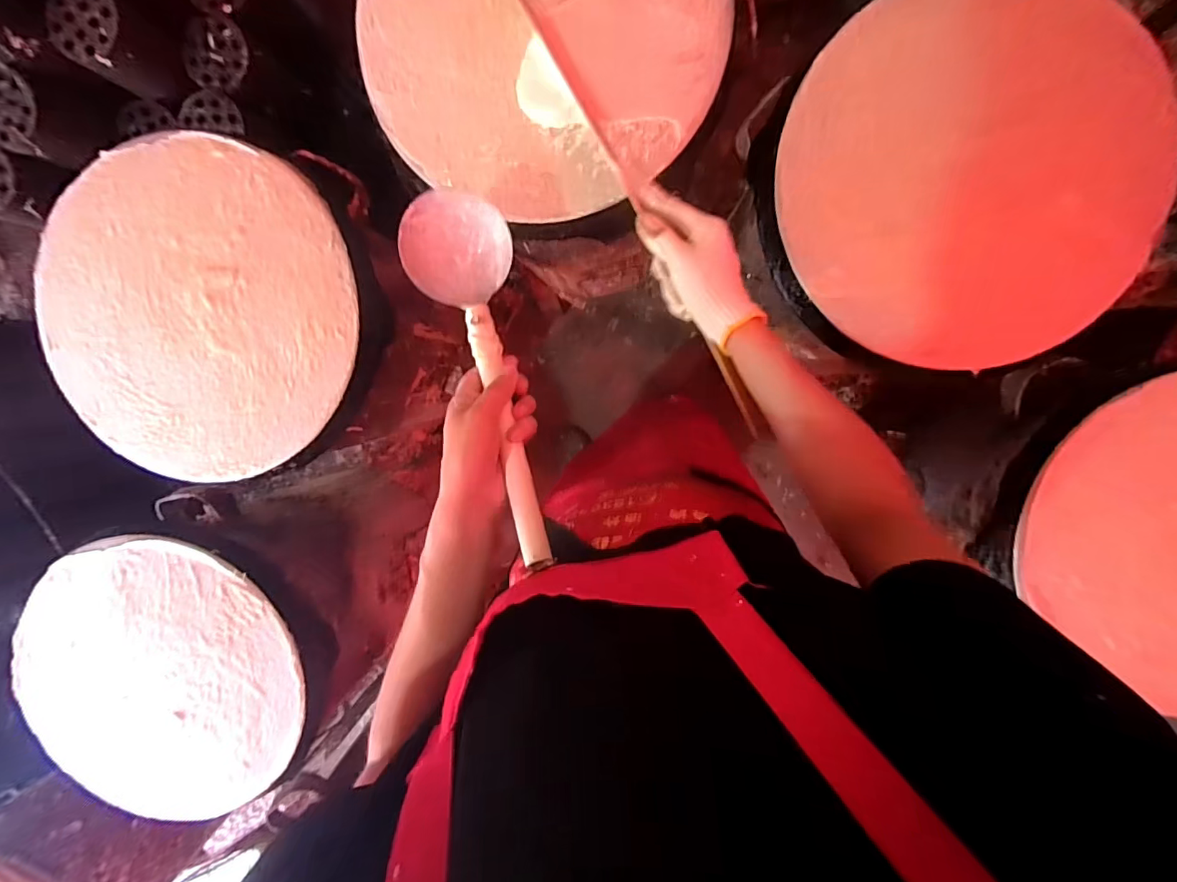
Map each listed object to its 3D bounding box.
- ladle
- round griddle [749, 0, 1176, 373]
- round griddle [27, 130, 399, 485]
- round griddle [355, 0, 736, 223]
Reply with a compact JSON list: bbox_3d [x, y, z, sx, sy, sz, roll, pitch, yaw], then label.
[{"bbox_3d":[-0.085,-0.056,0.406,0.090,0.062,0.320,-17,72,5],"label":"ladle"},{"bbox_3d":[0.371,-0.265,0.491,0.365,0.030,0.378,0,97,3],"label":"round griddle"},{"bbox_3d":[-0.429,-0.140,0.562,0.387,0.043,0.370,0,97,3],"label":"round griddle"},{"bbox_3d":[-0.050,-0.418,0.484,0.362,0.047,0.352,25,98,0],"label":"round griddle"}]

